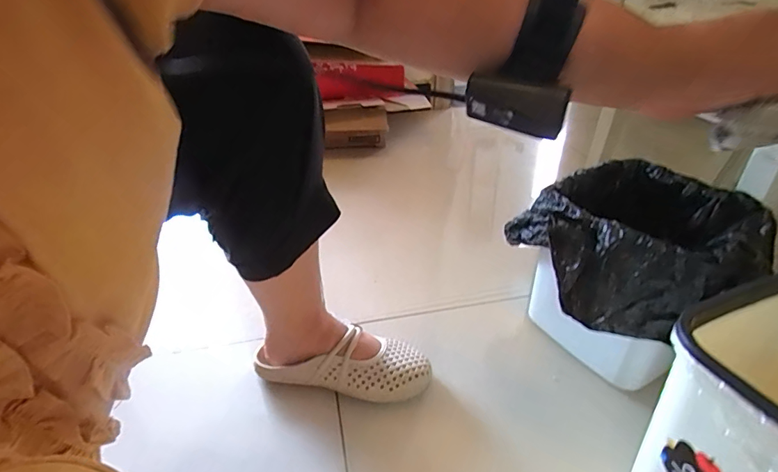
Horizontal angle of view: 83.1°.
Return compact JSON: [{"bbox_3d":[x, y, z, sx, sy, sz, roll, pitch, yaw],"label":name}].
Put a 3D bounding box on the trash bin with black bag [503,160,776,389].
[{"bbox_3d":[0.314,0.062,0.621,0.260,0.260,0.279,-17,37,-23],"label":"trash bin with black bag"}]

